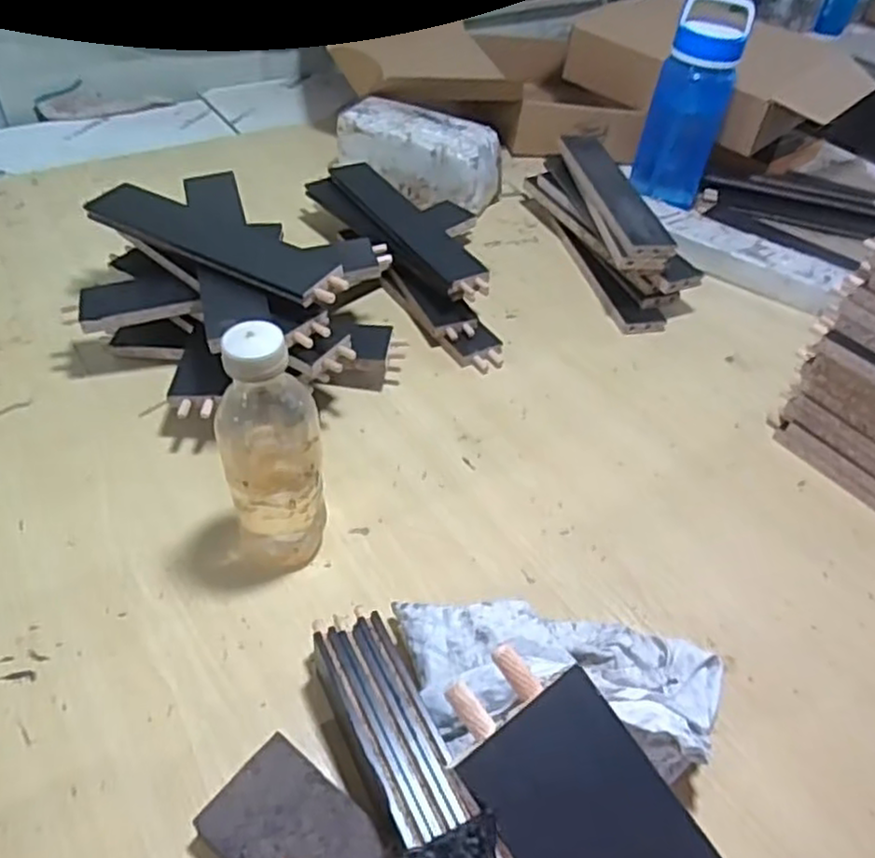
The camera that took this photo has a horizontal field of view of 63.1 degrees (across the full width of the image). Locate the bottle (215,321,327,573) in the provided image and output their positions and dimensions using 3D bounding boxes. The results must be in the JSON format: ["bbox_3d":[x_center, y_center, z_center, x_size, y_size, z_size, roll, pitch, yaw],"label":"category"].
[{"bbox_3d":[-0.119,0.025,0.519,0.069,0.214,0.062,9,45,2],"label":"bottle"}]

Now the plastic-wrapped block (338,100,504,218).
[{"bbox_3d":[-0.025,-0.387,1.011,0.219,0.095,0.107,22,47,15],"label":"plastic-wrapped block"}]

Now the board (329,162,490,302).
[{"bbox_3d":[-0.035,-0.244,0.847,0.058,0.017,0.296,-23,52,-26],"label":"board"}]

